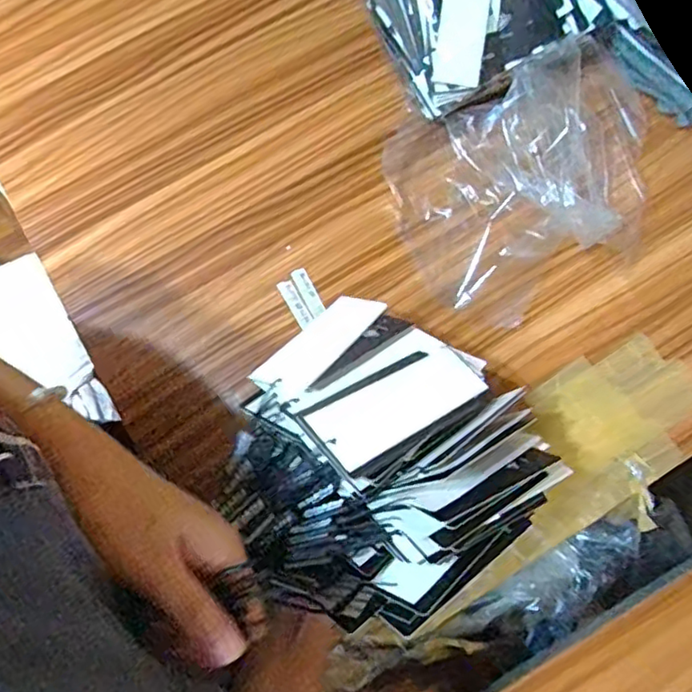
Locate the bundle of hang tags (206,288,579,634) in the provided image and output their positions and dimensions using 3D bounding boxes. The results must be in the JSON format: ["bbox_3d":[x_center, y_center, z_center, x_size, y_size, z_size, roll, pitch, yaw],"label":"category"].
[{"bbox_3d":[0.016,0.065,0.367,0.162,0.087,0.183,-41,79,-8],"label":"bundle of hang tags"}]

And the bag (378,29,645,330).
[{"bbox_3d":[0.162,-0.135,0.500,0.233,0.054,0.193,-19,77,-3],"label":"bag"}]

